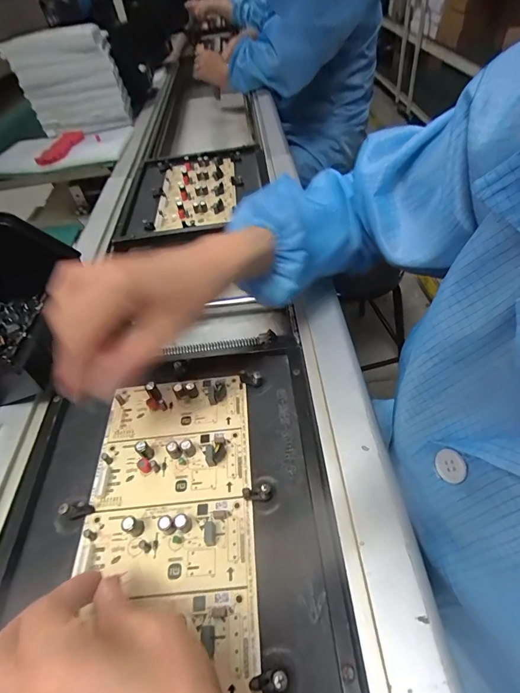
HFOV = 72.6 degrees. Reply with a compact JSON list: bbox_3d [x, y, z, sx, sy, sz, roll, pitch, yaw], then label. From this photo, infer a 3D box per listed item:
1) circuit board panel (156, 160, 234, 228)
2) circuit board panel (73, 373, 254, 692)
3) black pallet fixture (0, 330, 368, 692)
[{"bbox_3d":[-0.106,-0.263,0.598,0.126,0.020,0.223,-8,51,0],"label":"circuit board panel"},{"bbox_3d":[-0.069,0.114,0.266,0.121,0.015,0.213,-6,50,-1],"label":"circuit board panel"},{"bbox_3d":[-0.073,0.109,0.272,0.246,0.018,0.291,-5,50,0],"label":"black pallet fixture"}]

